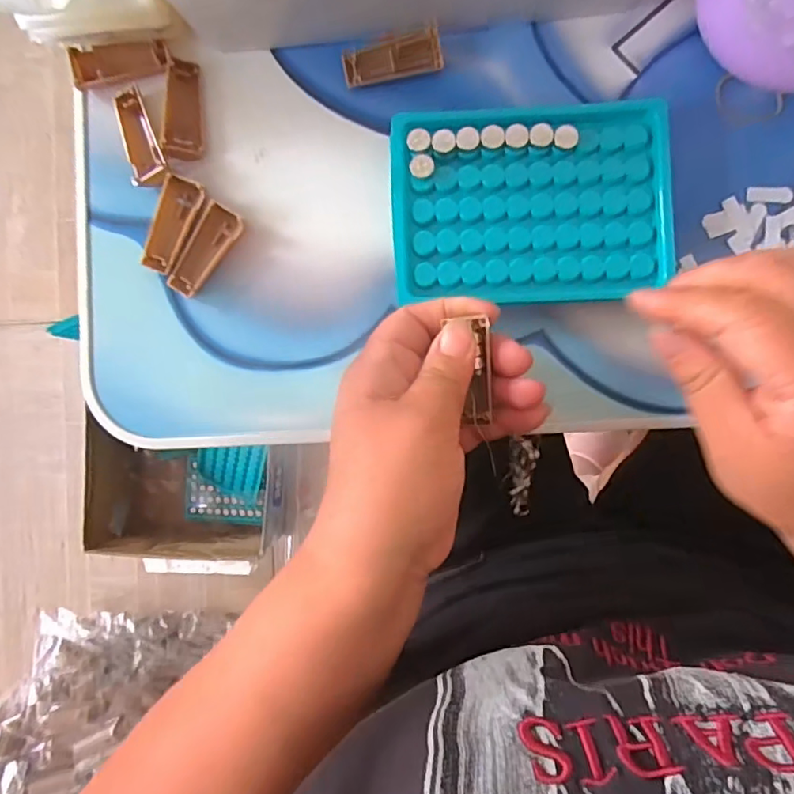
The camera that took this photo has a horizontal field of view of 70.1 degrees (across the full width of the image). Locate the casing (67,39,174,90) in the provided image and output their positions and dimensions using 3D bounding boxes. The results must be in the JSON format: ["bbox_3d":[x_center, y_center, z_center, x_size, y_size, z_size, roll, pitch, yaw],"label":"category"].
[{"bbox_3d":[-0.144,-0.177,0.300,0.053,0.014,0.020,-6,88,2],"label":"casing"}]

